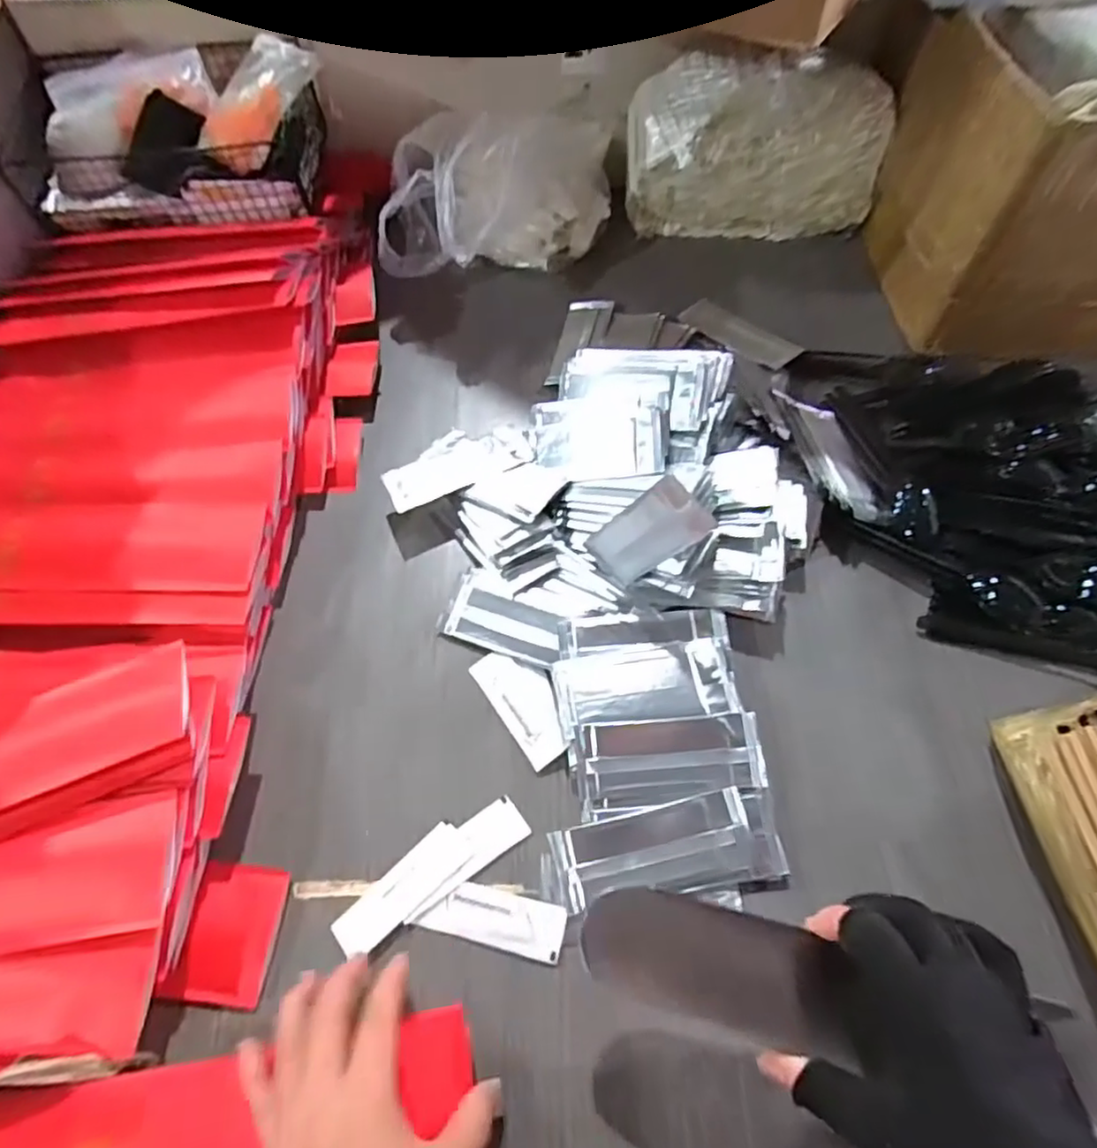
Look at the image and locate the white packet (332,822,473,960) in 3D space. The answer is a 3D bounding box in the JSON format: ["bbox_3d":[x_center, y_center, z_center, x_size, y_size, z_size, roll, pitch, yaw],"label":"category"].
[{"bbox_3d":[-0.091,0.199,0.413,0.091,0.004,0.029,-40,68,-19],"label":"white packet"}]

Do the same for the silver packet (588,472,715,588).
[{"bbox_3d":[0.068,-0.027,0.467,0.046,0.117,0.007,48,55,-1],"label":"silver packet"}]

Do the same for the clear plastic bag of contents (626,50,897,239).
[{"bbox_3d":[0.213,-0.447,0.690,0.255,0.151,0.099,-4,60,1],"label":"clear plastic bag of contents"}]

